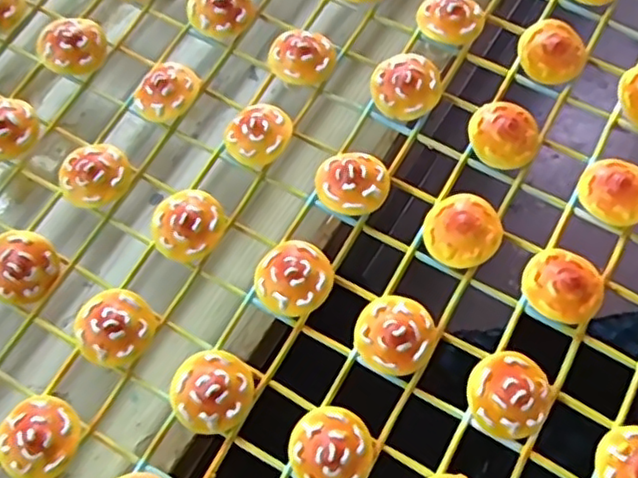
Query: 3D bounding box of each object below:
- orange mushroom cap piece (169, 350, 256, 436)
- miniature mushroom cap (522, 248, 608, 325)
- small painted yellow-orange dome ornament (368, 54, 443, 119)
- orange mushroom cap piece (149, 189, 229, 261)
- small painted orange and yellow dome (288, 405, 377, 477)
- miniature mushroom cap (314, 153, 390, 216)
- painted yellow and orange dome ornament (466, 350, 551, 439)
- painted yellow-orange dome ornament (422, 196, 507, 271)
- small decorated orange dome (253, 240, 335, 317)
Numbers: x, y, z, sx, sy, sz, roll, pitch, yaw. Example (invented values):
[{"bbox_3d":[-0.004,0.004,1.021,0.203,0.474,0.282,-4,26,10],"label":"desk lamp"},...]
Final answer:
[{"bbox_3d":[-0.026,0.038,0.160,0.019,0.011,0.020,-1,69,2],"label":"orange mushroom cap piece"},{"bbox_3d":[0.062,0.012,0.165,0.019,0.010,0.019,-1,69,2],"label":"miniature mushroom cap"},{"bbox_3d":[0.026,-0.045,0.188,0.020,0.008,0.018,19,71,9],"label":"small painted yellow-orange dome ornament"},{"bbox_3d":[-0.036,-0.004,0.176,0.018,0.007,0.019,-1,69,2],"label":"orange mushroom cap piece"},{"bbox_3d":[0.003,0.050,0.154,0.019,0.009,0.018,36,74,14],"label":"small painted orange and yellow dome"},{"bbox_3d":[0.009,-0.015,0.178,0.020,0.009,0.019,-1,69,2],"label":"miniature mushroom cap"},{"bbox_3d":[0.046,0.038,0.156,0.019,0.011,0.019,-1,69,2],"label":"painted yellow and orange dome ornament"},{"bbox_3d":[0.038,-0.002,0.172,0.020,0.009,0.019,40,75,15],"label":"painted yellow-orange dome ornament"},{"bbox_3d":[-0.006,0.011,0.170,0.019,0.012,0.019,-1,69,2],"label":"small decorated orange dome"}]

